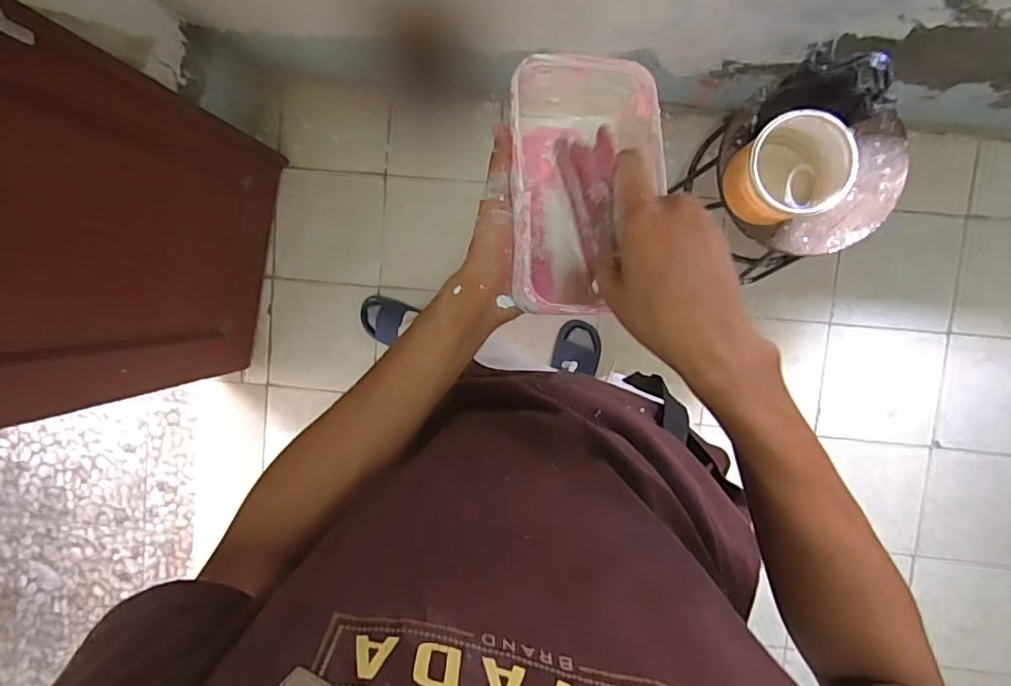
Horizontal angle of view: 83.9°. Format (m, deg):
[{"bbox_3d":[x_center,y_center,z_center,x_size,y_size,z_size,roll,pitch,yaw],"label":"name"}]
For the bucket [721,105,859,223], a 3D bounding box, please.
[{"bbox_3d":[0.468,-0.288,0.948,0.150,0.156,0.154,0,95,4],"label":"bucket"}]

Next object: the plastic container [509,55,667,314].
[{"bbox_3d":[0.062,-0.119,0.445,0.109,0.082,0.187,-1,94,4],"label":"plastic container"}]

